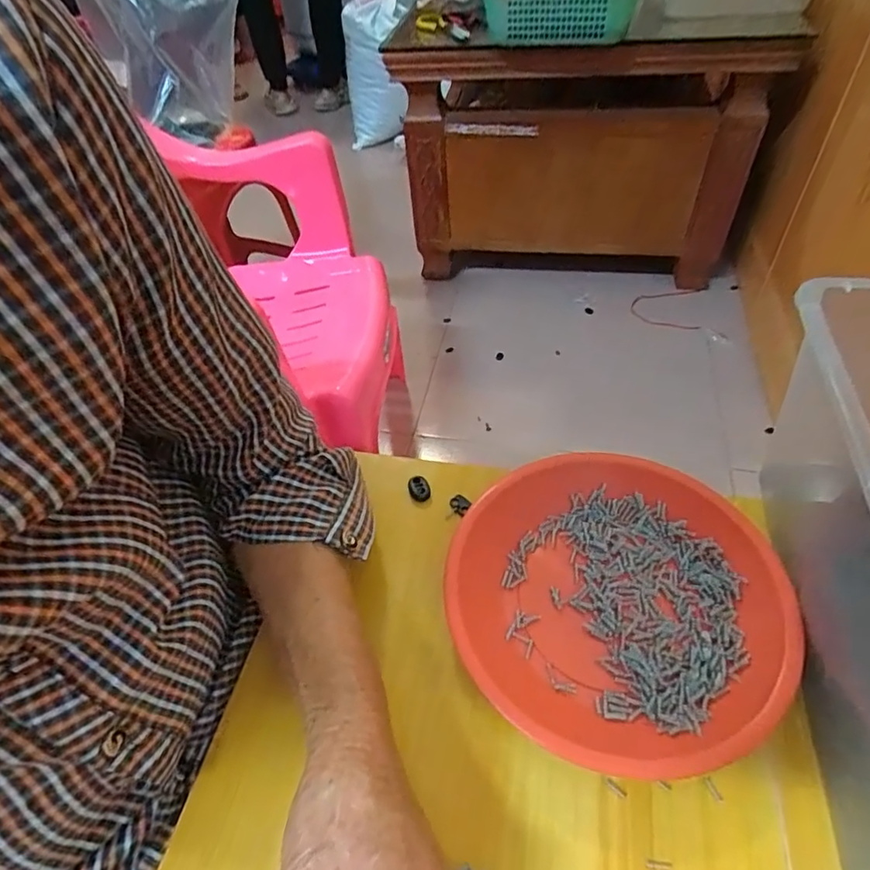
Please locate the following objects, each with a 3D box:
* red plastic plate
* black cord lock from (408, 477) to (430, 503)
[{"bbox_3d":[0.109,0.096,0.334,0.194,0.027,0.186,-3,49,4],"label":"red plastic plate"},{"bbox_3d":[-0.012,0.041,0.410,0.015,0.009,0.019,-13,49,-5],"label":"black cord lock"}]

